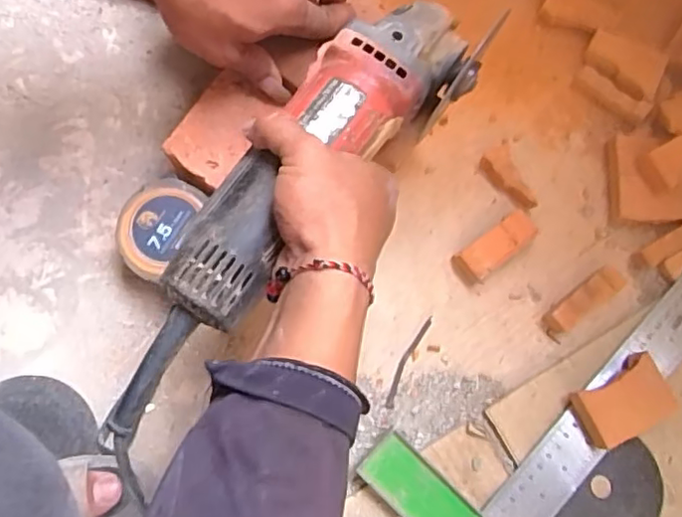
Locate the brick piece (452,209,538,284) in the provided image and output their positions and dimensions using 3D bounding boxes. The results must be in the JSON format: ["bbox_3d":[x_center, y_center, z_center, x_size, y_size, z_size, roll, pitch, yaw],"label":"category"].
[{"bbox_3d":[0.116,-0.008,0.468,0.062,0.018,0.025,-36,81,-8],"label":"brick piece"}]

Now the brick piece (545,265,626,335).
[{"bbox_3d":[0.181,0.031,0.462,0.064,0.018,0.020,-39,81,-9],"label":"brick piece"}]

